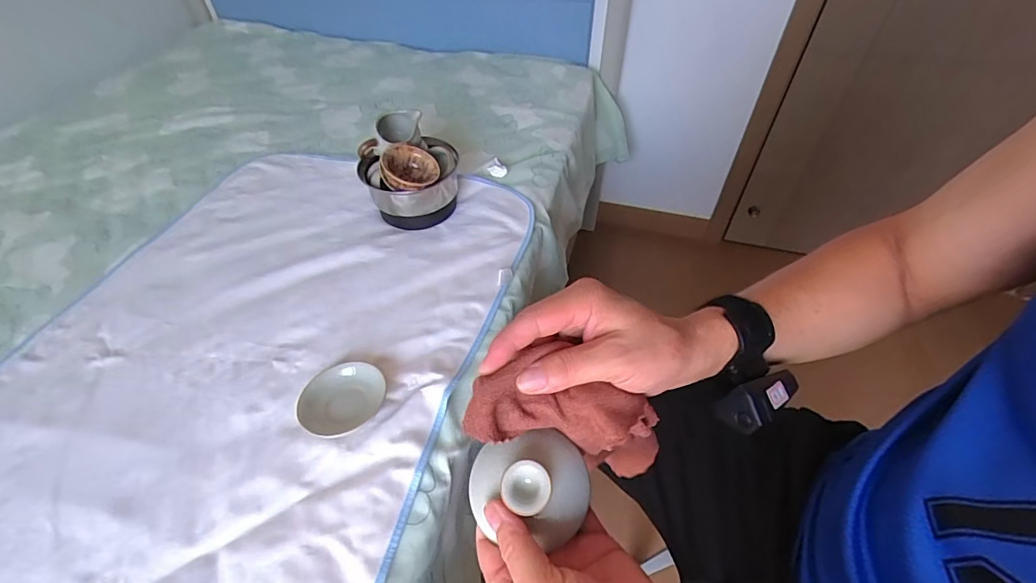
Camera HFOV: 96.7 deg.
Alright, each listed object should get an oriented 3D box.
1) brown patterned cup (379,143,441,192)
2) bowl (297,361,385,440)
[{"bbox_3d":[-0.176,-0.185,0.724,0.088,0.053,0.088,-24,77,-39],"label":"brown patterned cup"},{"bbox_3d":[-0.203,0.125,0.533,0.086,0.028,0.092,0,48,0],"label":"bowl"}]

